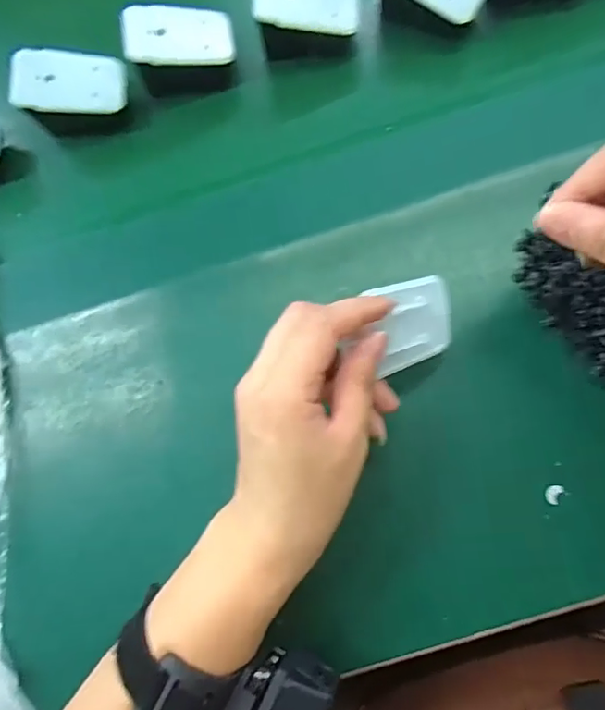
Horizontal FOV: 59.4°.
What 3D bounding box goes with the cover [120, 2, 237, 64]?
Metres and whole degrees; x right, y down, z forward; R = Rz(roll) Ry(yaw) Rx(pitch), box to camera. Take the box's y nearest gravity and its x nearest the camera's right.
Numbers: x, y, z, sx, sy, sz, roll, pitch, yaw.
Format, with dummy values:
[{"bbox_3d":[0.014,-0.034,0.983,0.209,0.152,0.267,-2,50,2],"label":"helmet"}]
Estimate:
[{"bbox_3d":[-0.080,-0.210,0.345,0.071,0.004,0.045,-10,79,-19],"label":"cover"}]

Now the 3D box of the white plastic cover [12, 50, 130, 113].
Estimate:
[{"bbox_3d":[-0.150,-0.177,0.342,0.068,0.005,0.041,-1,83,-15],"label":"white plastic cover"}]

